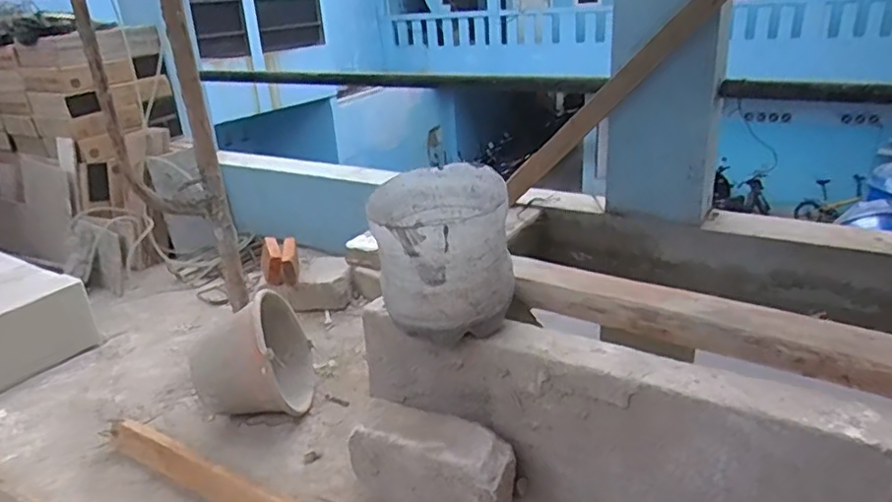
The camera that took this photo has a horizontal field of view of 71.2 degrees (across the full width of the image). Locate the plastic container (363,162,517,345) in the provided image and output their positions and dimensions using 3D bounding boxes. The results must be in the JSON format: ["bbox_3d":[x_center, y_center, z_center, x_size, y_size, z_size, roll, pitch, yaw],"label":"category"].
[{"bbox_3d":[-0.008,0.005,1.158,0.245,0.242,0.252,-8,24,-10],"label":"plastic container"}]

